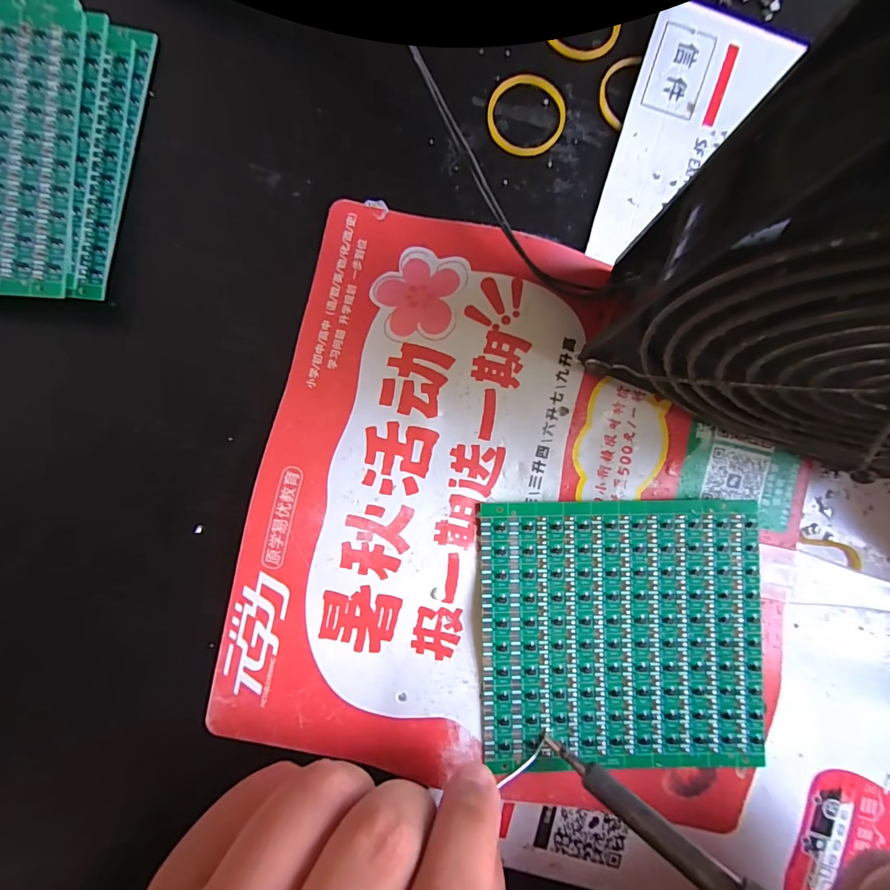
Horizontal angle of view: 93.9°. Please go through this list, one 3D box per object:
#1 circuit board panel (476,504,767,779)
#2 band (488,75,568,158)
[{"bbox_3d":[0.064,0.067,0.149,0.099,0.004,0.092,-1,88,-1],"label":"circuit board panel"},{"bbox_3d":[0.031,-0.127,0.158,0.029,0.004,0.030,3,89,-3],"label":"band"}]

